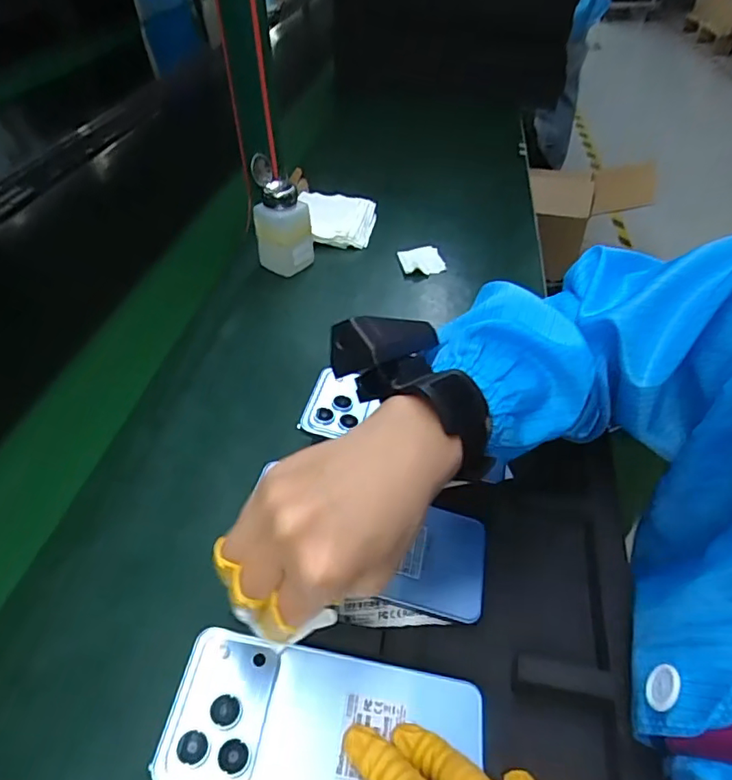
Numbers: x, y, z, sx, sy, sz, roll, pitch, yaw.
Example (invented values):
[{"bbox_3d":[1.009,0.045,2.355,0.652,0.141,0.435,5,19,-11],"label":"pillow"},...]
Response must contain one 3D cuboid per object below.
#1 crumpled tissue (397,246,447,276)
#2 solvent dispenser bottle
[{"bbox_3d":[0.071,-0.161,0.679,0.057,0.019,0.038,-1,43,1],"label":"crumpled tissue"},{"bbox_3d":[-0.099,-0.201,0.646,0.056,0.133,0.052,27,49,25],"label":"solvent dispenser bottle"}]

